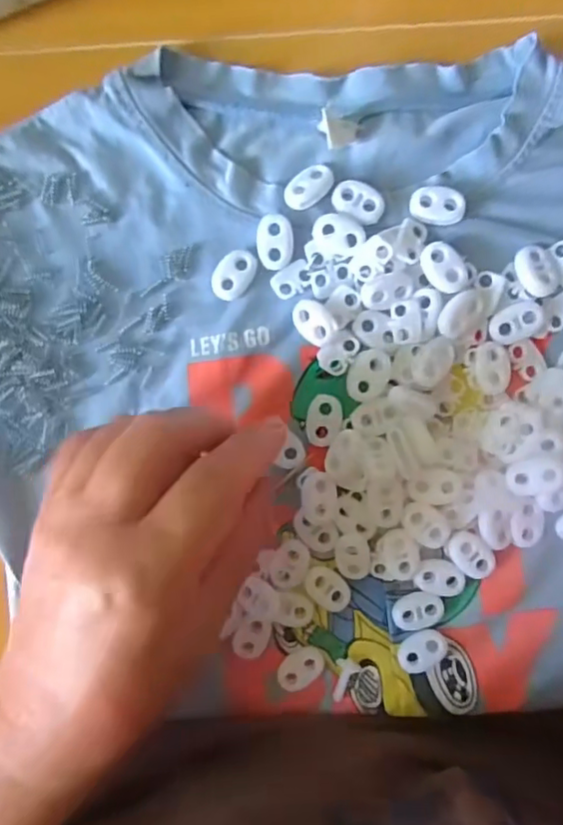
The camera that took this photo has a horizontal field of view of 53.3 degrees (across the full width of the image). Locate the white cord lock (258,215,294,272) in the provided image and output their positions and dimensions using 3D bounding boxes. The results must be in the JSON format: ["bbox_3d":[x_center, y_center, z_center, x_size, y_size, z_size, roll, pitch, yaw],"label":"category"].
[{"bbox_3d":[-0.003,-0.072,0.238,0.015,0.004,0.022,1,94,1],"label":"white cord lock"}]

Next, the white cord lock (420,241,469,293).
[{"bbox_3d":[0.068,-0.060,0.234,0.015,0.005,0.022,-38,92,3],"label":"white cord lock"}]

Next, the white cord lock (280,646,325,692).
[{"bbox_3d":[0.009,0.114,0.250,0.021,0.007,0.014,-28,93,3],"label":"white cord lock"}]

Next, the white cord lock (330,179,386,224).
[{"bbox_3d":[0.032,-0.088,0.233,0.023,0.004,0.014,25,94,-1],"label":"white cord lock"}]

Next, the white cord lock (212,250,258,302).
[{"bbox_3d":[-0.020,-0.059,0.239,0.015,0.004,0.023,34,94,-1],"label":"white cord lock"}]

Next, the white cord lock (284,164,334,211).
[{"bbox_3d":[0.012,-0.094,0.235,0.022,0.005,0.014,-30,93,3],"label":"white cord lock"}]

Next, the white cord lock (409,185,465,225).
[{"bbox_3d":[0.065,-0.087,0.235,0.022,0.004,0.016,5,94,1],"label":"white cord lock"}]

